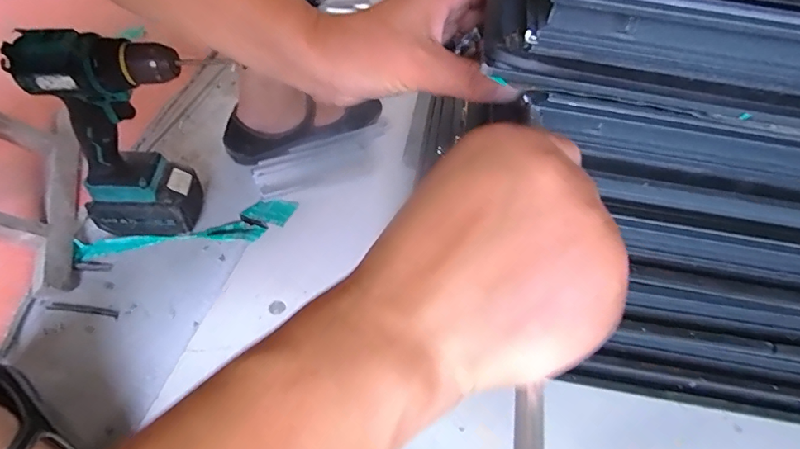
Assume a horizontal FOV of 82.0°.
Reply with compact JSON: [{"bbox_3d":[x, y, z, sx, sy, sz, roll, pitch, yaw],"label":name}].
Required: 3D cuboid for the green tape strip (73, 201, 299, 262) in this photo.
[{"bbox_3d":[-0.277,0.004,0.609,0.269,0.014,0.063,-5,50,-13],"label":"green tape strip"}]

